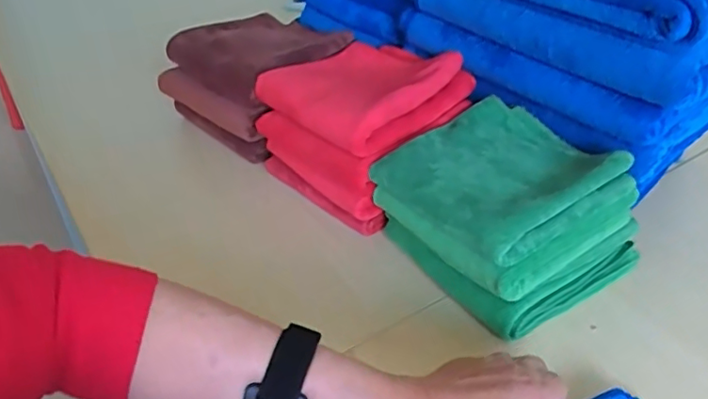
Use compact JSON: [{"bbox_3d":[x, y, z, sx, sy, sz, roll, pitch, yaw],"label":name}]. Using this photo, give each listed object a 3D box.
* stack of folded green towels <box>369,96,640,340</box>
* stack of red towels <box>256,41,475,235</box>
[{"bbox_3d":[0.127,0.006,0.510,0.171,0.099,0.179,-24,43,-26],"label":"stack of folded green towels"},{"bbox_3d":[0.008,-0.083,0.608,0.175,0.117,0.176,29,47,33],"label":"stack of red towels"}]

